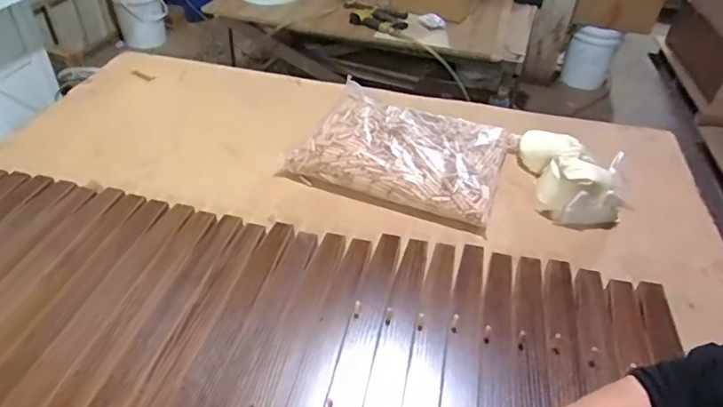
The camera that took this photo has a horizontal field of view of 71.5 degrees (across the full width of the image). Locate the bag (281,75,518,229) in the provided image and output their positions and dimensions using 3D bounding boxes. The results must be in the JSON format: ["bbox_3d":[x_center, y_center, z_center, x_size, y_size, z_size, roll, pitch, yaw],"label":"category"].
[{"bbox_3d":[0.072,-0.101,0.880,0.346,0.060,0.248,16,41,15],"label":"bag"}]

